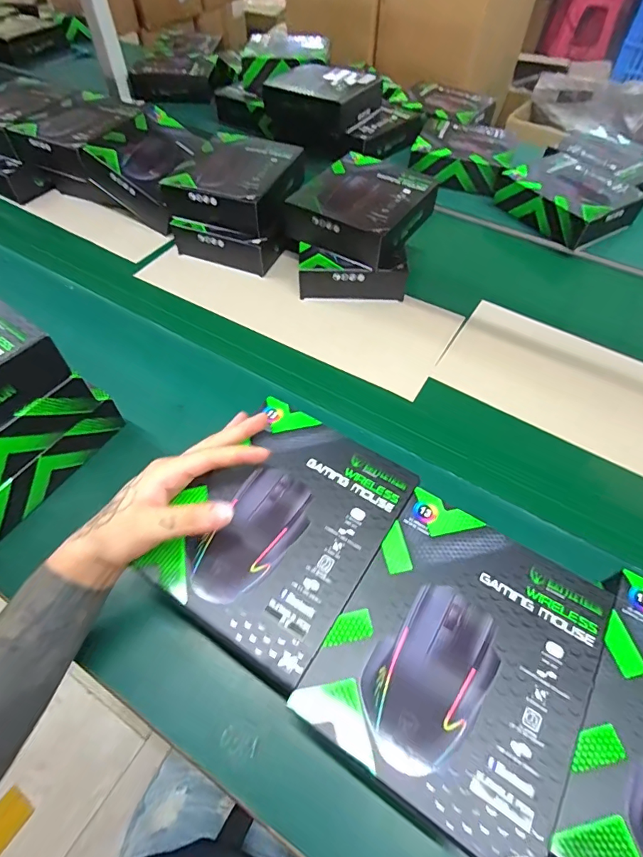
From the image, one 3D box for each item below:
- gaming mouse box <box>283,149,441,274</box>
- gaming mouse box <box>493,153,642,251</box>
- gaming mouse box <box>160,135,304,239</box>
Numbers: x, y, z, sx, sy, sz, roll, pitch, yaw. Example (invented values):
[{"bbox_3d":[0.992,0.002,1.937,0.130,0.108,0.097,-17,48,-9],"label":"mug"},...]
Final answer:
[{"bbox_3d":[0.063,-0.329,0.663,0.161,0.055,0.183,28,61,18],"label":"gaming mouse box"},{"bbox_3d":[0.424,-0.400,0.764,0.158,0.061,0.186,-25,60,-16],"label":"gaming mouse box"},{"bbox_3d":[-0.128,-0.391,0.701,0.163,0.056,0.183,18,58,12],"label":"gaming mouse box"}]

